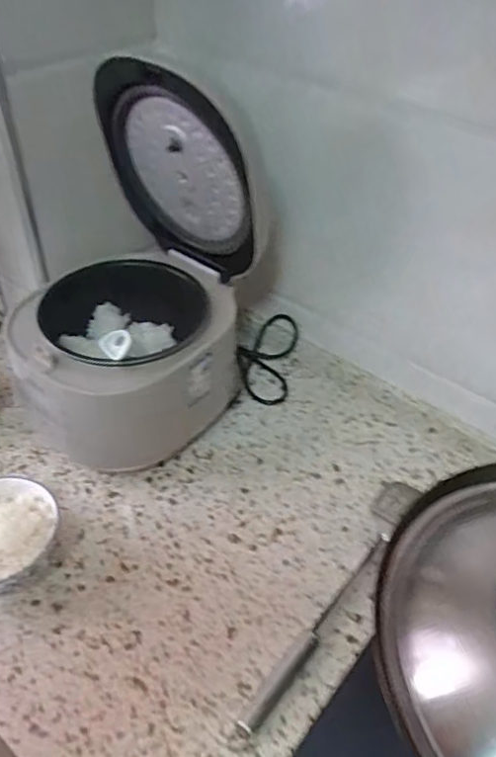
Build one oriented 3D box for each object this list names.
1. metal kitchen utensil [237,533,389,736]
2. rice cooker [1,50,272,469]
[{"bbox_3d":[0.077,0.254,0.595,0.021,0.012,0.256,30,50,26],"label":"metal kitchen utensil"},{"bbox_3d":[-0.159,-0.134,0.703,0.285,0.412,0.340,-21,48,-19],"label":"rice cooker"}]

